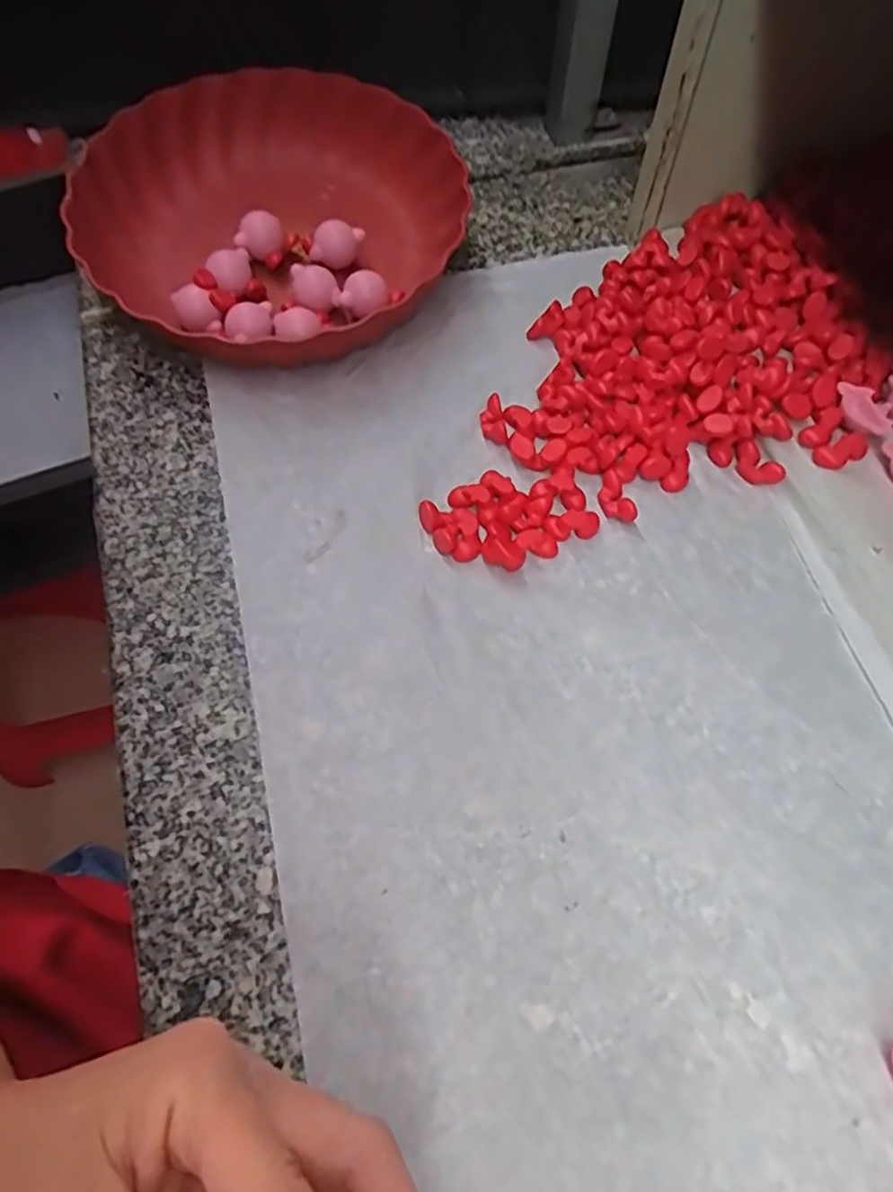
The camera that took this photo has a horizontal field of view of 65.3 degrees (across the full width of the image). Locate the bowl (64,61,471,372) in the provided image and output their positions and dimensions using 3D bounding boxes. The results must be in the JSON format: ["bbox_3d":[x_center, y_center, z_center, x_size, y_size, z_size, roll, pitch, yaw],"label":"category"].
[{"bbox_3d":[-0.121,-0.262,0.459,0.246,0.053,0.238,37,69,16],"label":"bowl"}]

